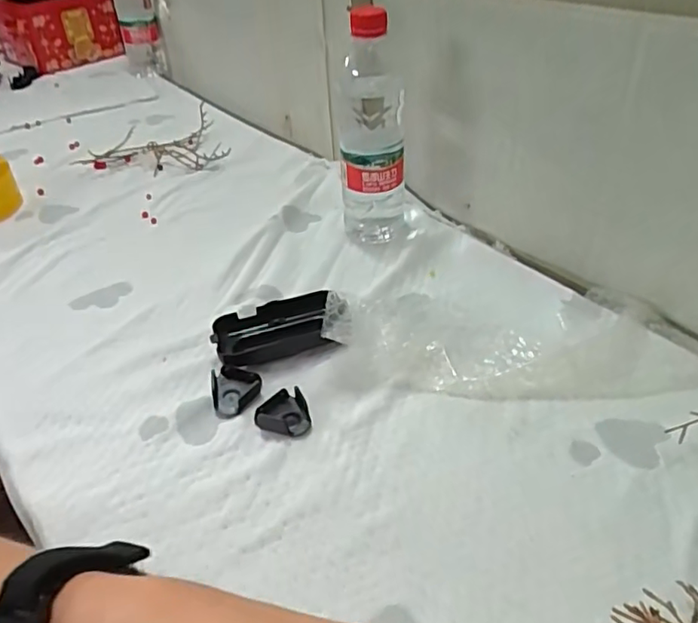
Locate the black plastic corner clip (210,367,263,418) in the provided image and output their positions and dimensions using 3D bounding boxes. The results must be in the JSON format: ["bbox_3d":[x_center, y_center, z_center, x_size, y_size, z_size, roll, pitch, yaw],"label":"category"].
[{"bbox_3d":[-0.084,0.058,0.442,0.035,0.015,0.038,-9,38,-5],"label":"black plastic corner clip"}]

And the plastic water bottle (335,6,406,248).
[{"bbox_3d":[0.024,-0.172,0.568,0.069,0.209,0.066,-5,38,0],"label":"plastic water bottle"}]

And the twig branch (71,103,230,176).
[{"bbox_3d":[-0.269,-0.225,0.804,0.194,0.032,0.123,-21,41,-19],"label":"twig branch"}]

